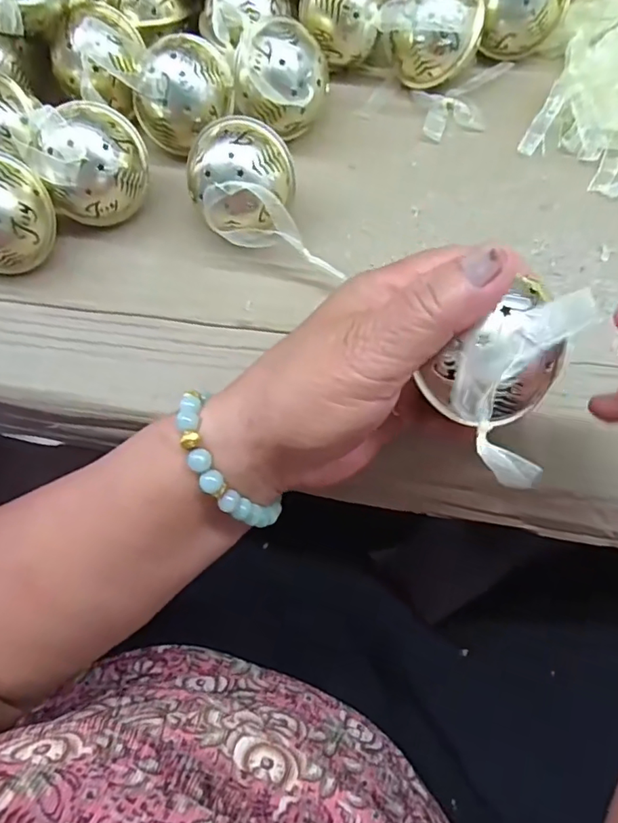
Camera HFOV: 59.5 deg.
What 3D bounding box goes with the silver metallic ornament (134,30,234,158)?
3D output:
[{"bbox_3d":[-0.070,-0.185,0.314,0.043,0.041,0.053,29,73,11],"label":"silver metallic ornament"}]

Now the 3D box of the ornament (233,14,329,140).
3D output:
[{"bbox_3d":[-0.014,-0.197,0.317,0.047,0.042,0.051,0,70,1],"label":"ornament"}]

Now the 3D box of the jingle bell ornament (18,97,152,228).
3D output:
[{"bbox_3d":[-0.123,-0.143,0.305,0.056,0.048,0.054,0,70,1],"label":"jingle bell ornament"}]

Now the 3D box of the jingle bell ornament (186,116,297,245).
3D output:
[{"bbox_3d":[-0.037,-0.122,0.299,0.055,0.052,0.055,10,70,4],"label":"jingle bell ornament"}]

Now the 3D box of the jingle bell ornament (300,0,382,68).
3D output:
[{"bbox_3d":[0.020,-0.248,0.333,0.047,0.042,0.041,-1,70,0],"label":"jingle bell ornament"}]

